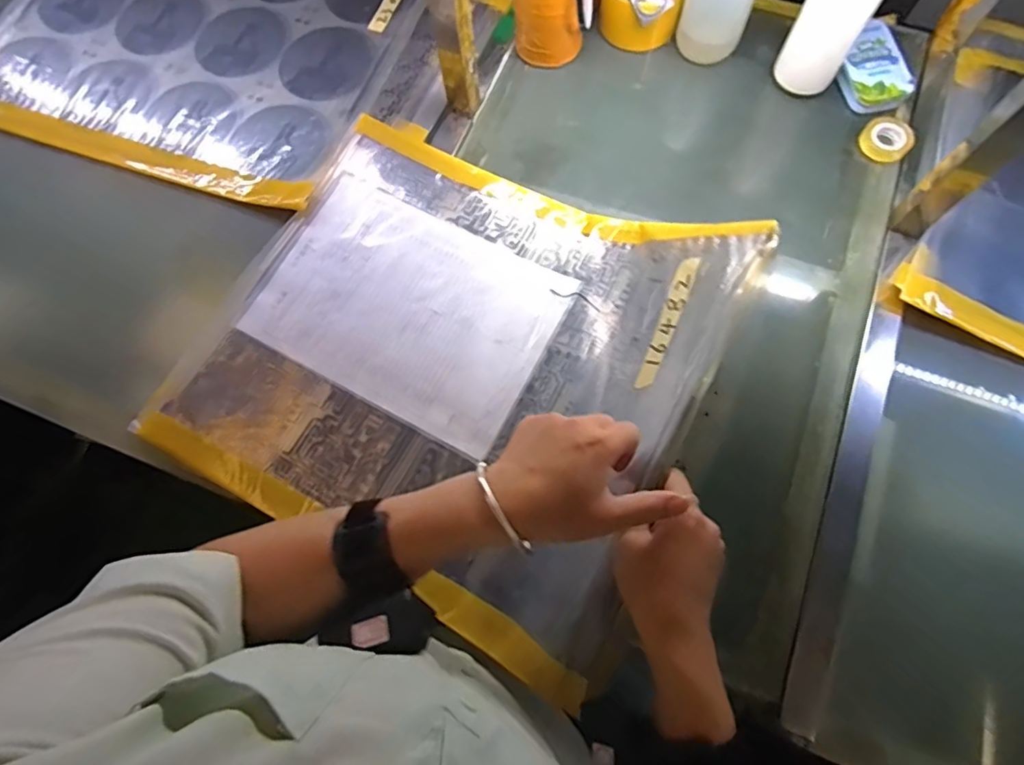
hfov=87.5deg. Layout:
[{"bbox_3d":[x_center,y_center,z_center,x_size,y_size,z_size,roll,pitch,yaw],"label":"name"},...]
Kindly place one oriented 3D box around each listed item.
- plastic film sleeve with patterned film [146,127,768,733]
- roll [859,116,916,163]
[{"bbox_3d":[-0.061,-0.042,0.492,0.467,0.121,0.403,28,77,9],"label":"plastic film sleeve with patterned film"},{"bbox_3d":[0.423,-0.274,0.602,0.053,0.018,0.053,0,74,2],"label":"roll"}]

